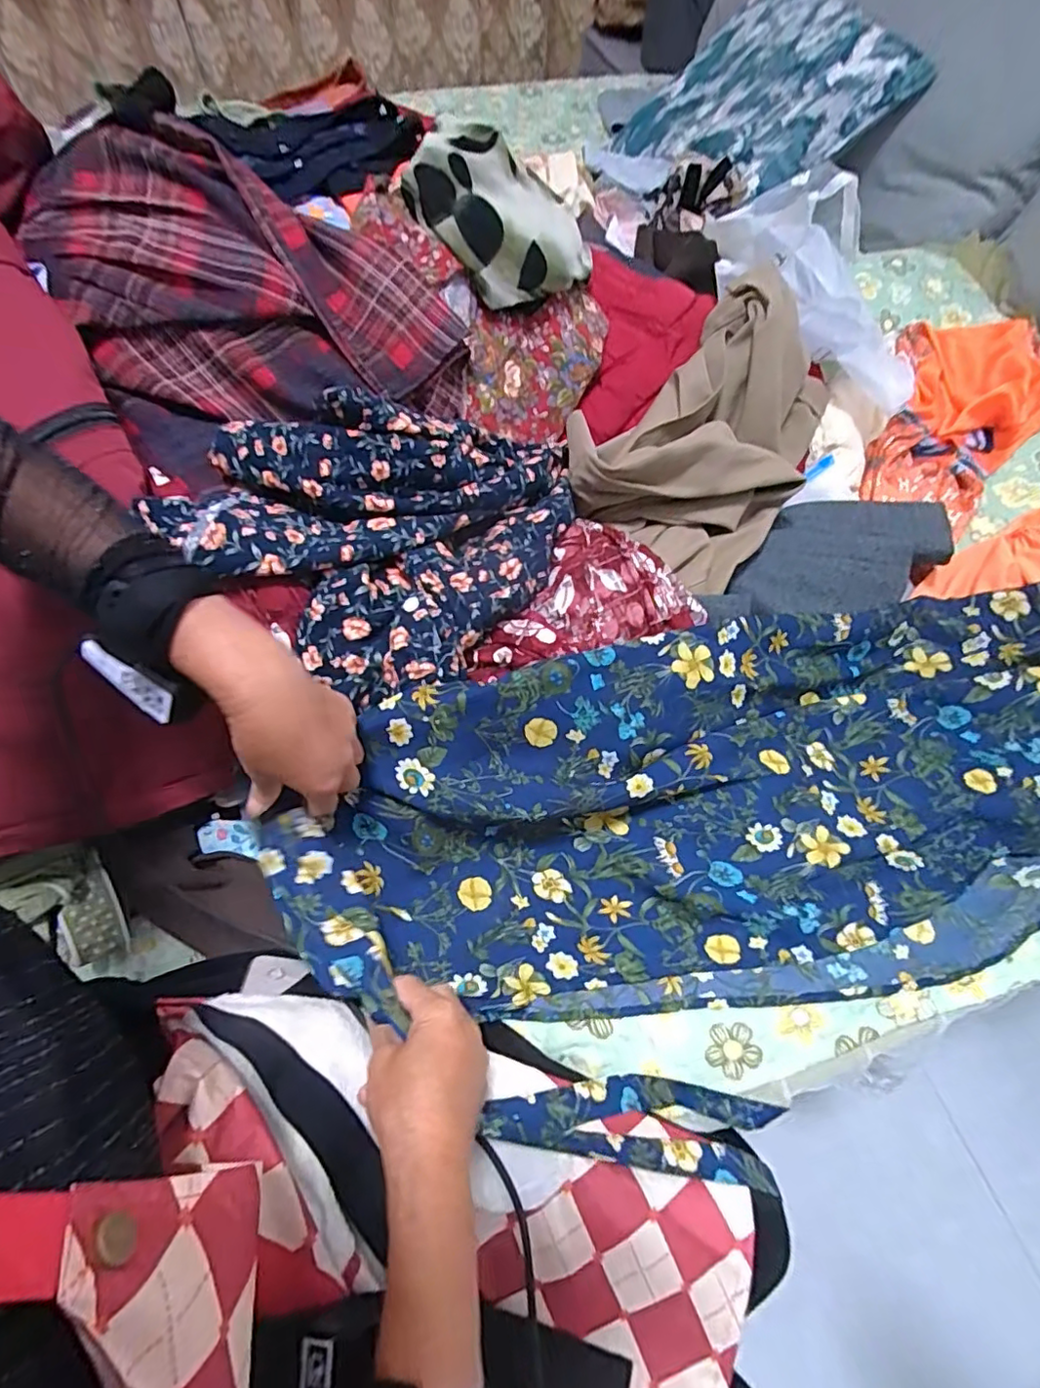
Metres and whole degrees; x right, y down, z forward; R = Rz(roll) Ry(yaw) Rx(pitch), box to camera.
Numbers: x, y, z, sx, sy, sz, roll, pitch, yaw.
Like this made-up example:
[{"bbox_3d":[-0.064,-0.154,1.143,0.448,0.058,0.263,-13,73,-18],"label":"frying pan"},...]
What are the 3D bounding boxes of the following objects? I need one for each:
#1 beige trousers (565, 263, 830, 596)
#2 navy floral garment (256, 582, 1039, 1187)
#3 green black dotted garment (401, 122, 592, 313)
[{"bbox_3d":[0.203,-0.273,0.584,0.191,0.112,0.313,35,67,14],"label":"beige trousers"},{"bbox_3d":[0.222,0.122,0.502,0.768,0.146,0.366,-8,64,-12],"label":"navy floral garment"},{"bbox_3d":[-0.024,-0.472,0.579,0.186,0.065,0.186,6,77,-26],"label":"green black dotted garment"}]

